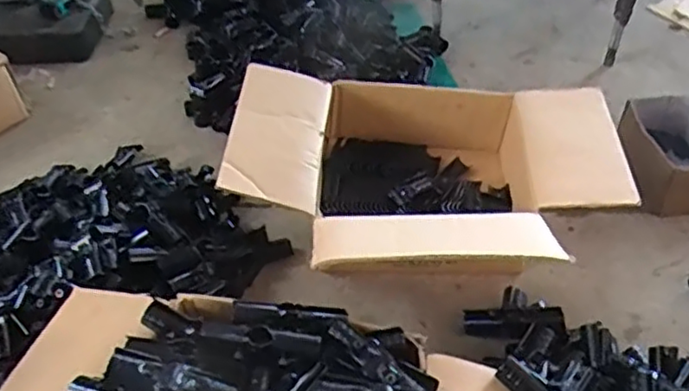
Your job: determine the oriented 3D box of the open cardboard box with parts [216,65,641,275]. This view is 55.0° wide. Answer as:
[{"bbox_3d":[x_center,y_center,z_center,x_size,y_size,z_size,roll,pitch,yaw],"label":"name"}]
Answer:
[{"bbox_3d":[0.119,-0.005,0.986,0.549,0.232,0.445,3,43,6],"label":"open cardboard box with parts"}]

